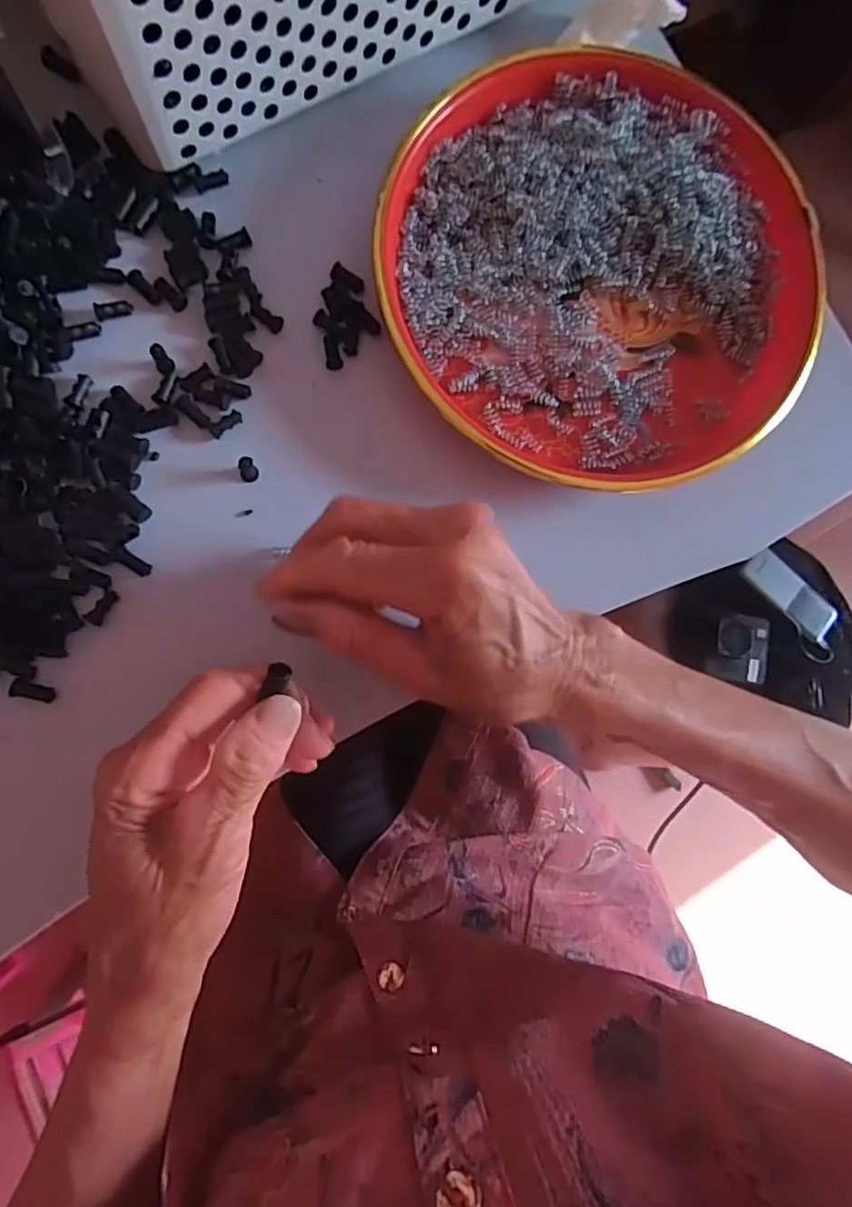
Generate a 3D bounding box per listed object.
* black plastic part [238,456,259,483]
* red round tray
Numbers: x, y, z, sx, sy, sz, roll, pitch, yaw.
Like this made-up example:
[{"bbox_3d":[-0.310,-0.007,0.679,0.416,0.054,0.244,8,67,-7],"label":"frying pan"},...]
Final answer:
[{"bbox_3d":[-0.083,-0.062,0.281,0.009,0.015,0.007,-26,88,-9],"label":"black plastic part"},{"bbox_3d":[0.087,-0.165,0.302,0.214,0.029,0.202,1,84,-8],"label":"red round tray"}]

